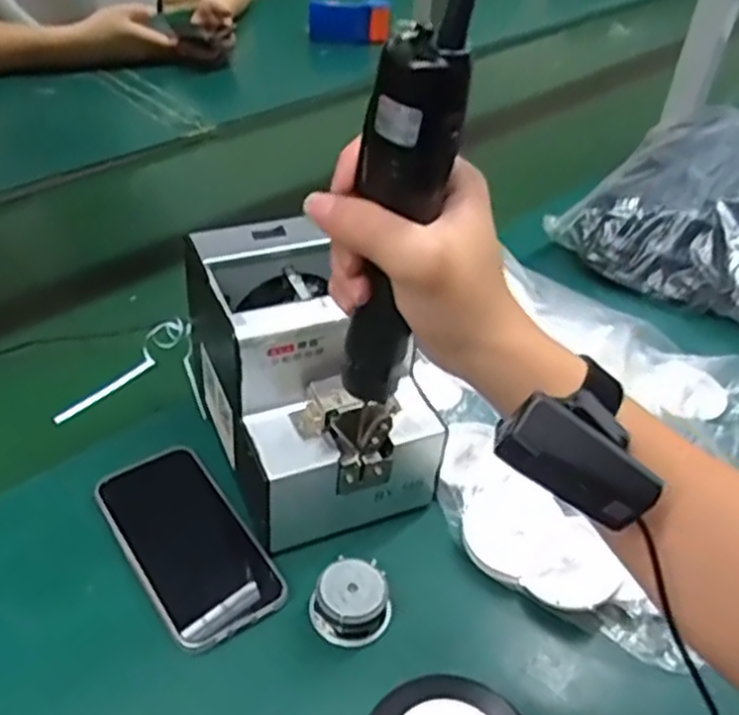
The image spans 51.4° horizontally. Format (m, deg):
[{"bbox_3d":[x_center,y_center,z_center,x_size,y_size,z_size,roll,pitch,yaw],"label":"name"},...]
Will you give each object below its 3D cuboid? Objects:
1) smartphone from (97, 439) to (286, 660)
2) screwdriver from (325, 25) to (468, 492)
[{"bbox_3d":[-0.119,0.119,0.506,0.075,0.008,0.149,-23,48,-29],"label":"smartphone"},{"bbox_3d":[0.008,-0.026,0.399,0.040,0.279,0.035,4,47,-5],"label":"screwdriver"}]

